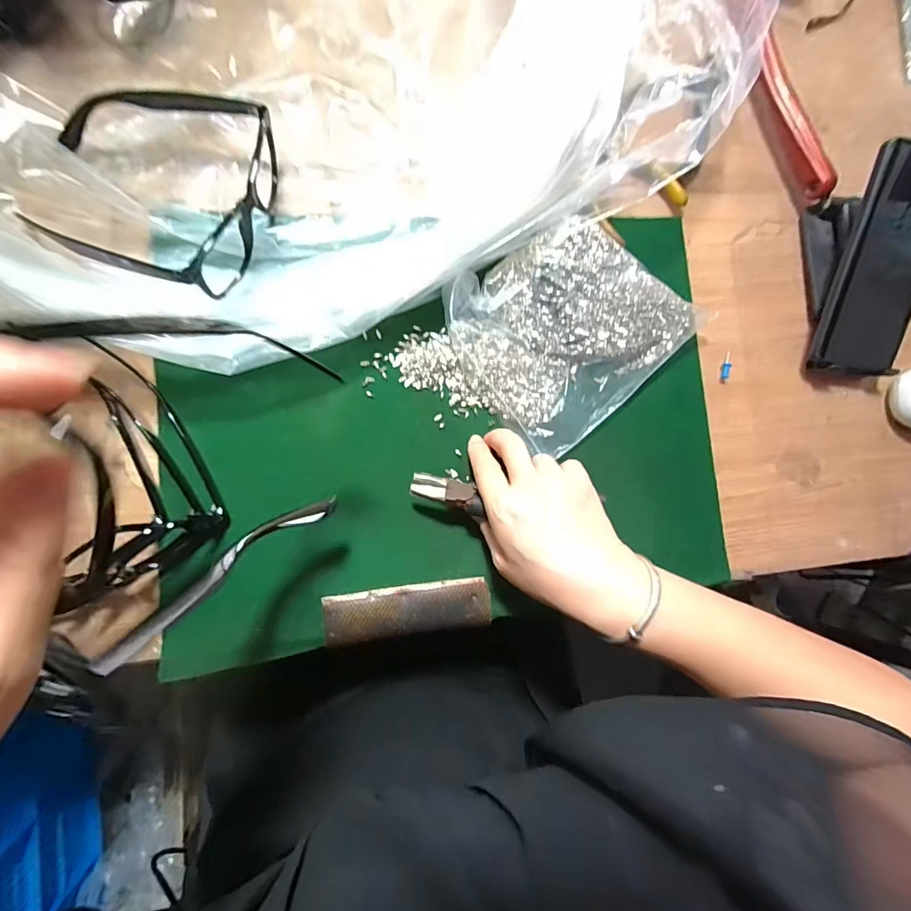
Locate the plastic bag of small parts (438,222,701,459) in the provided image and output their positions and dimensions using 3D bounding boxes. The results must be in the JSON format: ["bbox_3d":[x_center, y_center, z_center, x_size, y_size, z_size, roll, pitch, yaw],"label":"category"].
[{"bbox_3d":[0.092,-0.105,0.342,0.173,0.035,0.143,-40,91,-10],"label":"plastic bag of small parts"}]

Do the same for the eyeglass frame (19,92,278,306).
[{"bbox_3d":[-0.203,-0.192,0.295,0.141,0.057,0.160,14,83,-7],"label":"eyeglass frame"}]

